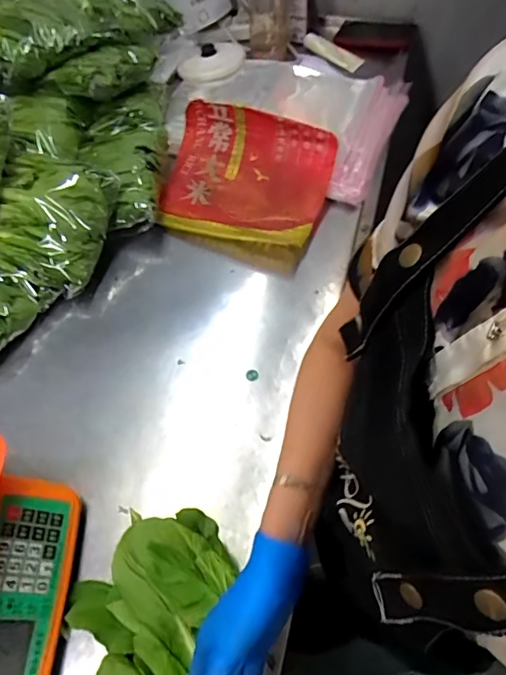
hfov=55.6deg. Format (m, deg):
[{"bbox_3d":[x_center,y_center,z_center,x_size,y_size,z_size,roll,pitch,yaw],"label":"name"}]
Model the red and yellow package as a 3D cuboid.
[{"bbox_3d":[-0.028,-0.258,0.800,0.294,0.111,0.217,21,62,15],"label":"red and yellow package"}]

